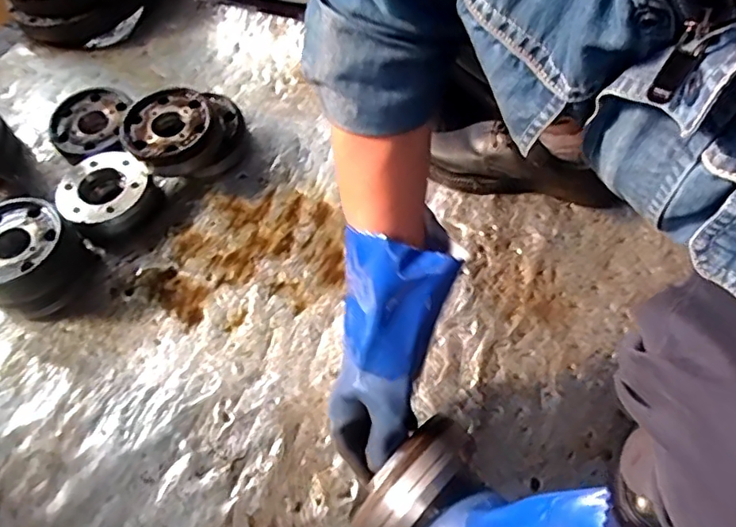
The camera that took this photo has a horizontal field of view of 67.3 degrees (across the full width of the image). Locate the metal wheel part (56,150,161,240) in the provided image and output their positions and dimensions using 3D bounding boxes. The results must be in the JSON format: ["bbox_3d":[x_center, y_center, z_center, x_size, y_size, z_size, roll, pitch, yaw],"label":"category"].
[{"bbox_3d":[-0.349,-0.090,0.742,0.113,0.061,0.113,-2,58,2],"label":"metal wheel part"}]

